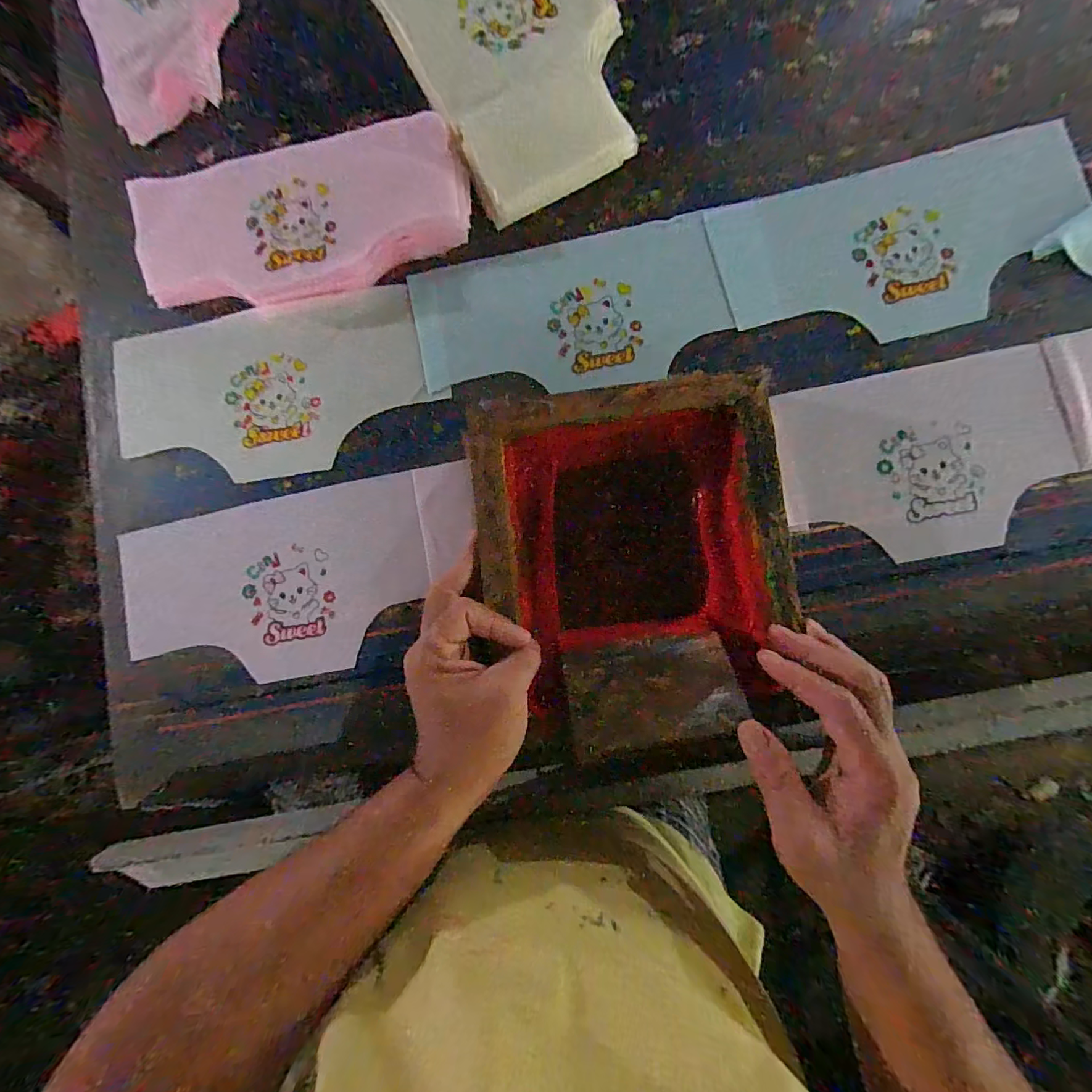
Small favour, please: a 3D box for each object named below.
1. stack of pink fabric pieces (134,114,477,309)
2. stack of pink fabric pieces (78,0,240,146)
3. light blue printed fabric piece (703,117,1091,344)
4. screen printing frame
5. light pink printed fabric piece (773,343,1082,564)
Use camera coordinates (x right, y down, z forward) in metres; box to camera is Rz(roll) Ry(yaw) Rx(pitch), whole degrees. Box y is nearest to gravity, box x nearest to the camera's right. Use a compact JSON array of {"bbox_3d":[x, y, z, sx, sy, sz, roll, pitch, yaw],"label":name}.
[{"bbox_3d":[-0.219,-0.289,0.420,0.296,0.022,0.138,-12,84,1],"label":"stack of pink fabric pieces"},{"bbox_3d":[-0.386,-0.547,0.462,0.148,0.017,0.296,-23,84,0],"label":"stack of pink fabric pieces"},{"bbox_3d":[0.309,-0.258,0.401,0.308,0.005,0.157,-14,84,1],"label":"light blue printed fabric piece"},{"bbox_3d":[0.070,0.024,0.368,0.224,0.058,0.289,-7,84,2],"label":"screen printing frame"},{"bbox_3d":[0.310,-0.070,0.383,0.226,0.007,0.152,-11,84,1],"label":"light pink printed fabric piece"}]

